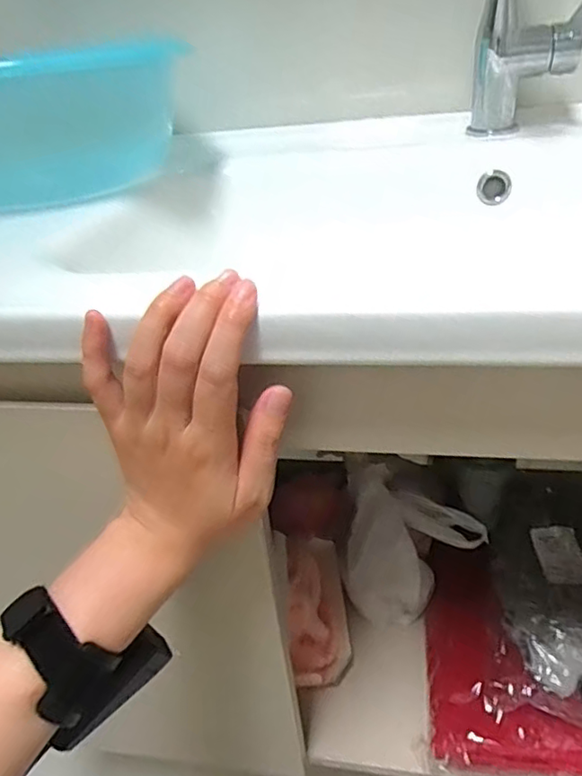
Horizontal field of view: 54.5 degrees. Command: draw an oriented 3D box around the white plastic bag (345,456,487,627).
[{"bbox_3d":[0.128,0.170,0.597,0.146,0.156,0.094,0,33,11],"label":"white plastic bag"}]

